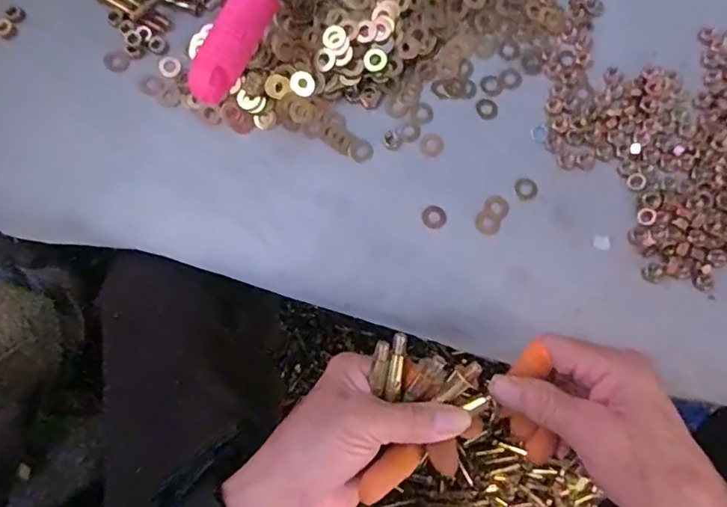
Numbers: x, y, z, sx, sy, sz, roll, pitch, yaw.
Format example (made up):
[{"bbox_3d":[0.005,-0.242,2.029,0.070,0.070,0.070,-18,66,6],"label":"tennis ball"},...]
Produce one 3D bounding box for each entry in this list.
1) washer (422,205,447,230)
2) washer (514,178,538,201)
[{"bbox_3d":[0.050,-0.026,0.394,0.017,0.004,0.017,0,78,-1],"label":"washer"},{"bbox_3d":[0.117,-0.046,0.399,0.016,0.004,0.017,-14,77,-4],"label":"washer"}]

